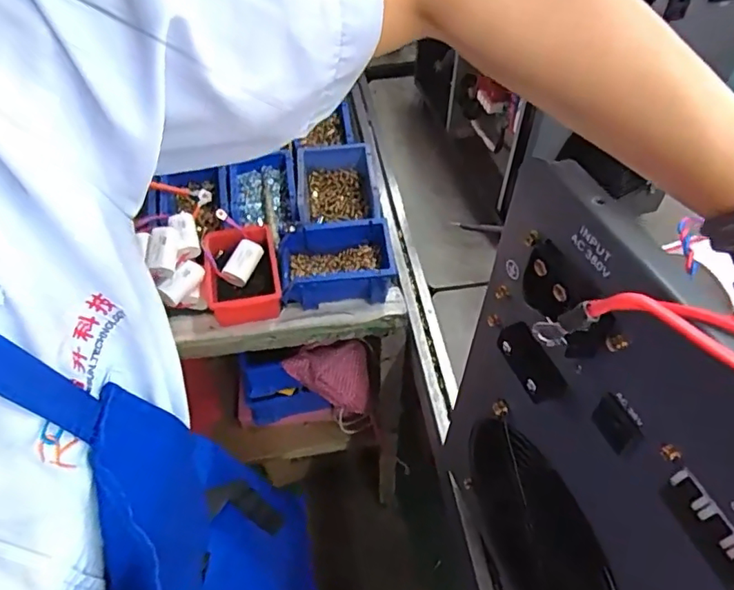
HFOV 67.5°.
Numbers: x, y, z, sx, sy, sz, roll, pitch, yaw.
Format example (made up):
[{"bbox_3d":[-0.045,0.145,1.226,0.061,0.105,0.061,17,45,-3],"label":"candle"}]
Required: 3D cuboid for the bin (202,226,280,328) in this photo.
[{"bbox_3d":[-0.181,-0.031,0.787,0.102,0.054,0.144,-11,52,-8],"label":"bin"}]

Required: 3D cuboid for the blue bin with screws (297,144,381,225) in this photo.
[{"bbox_3d":[-0.046,-0.160,0.872,0.122,0.070,0.188,-5,52,-3],"label":"blue bin with screws"}]

